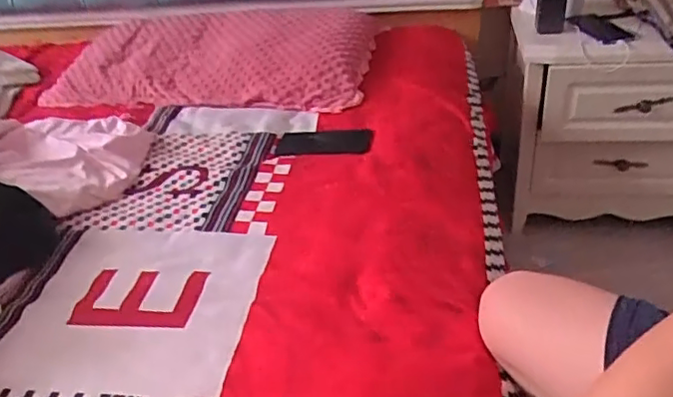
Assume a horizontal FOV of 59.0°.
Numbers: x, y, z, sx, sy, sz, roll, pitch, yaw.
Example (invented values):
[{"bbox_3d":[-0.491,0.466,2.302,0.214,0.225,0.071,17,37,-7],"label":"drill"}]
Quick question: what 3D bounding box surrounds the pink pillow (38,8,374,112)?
[{"bbox_3d":[-0.276,-0.330,1.329,0.716,0.100,0.356,2,34,14],"label":"pink pillow"}]

